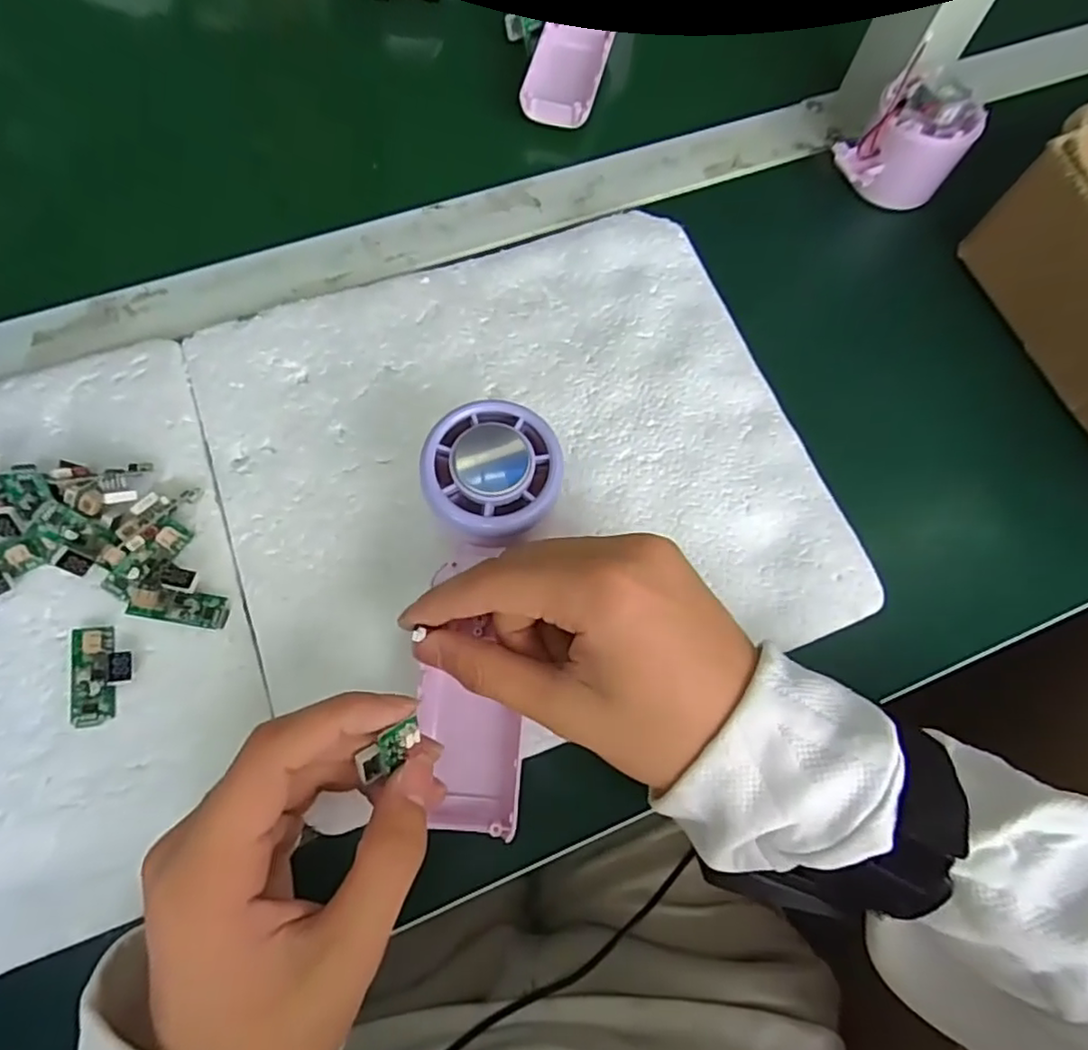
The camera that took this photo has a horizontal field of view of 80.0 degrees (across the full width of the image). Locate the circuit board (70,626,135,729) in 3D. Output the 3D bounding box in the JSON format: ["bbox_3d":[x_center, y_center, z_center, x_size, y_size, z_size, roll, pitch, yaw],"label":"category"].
[{"bbox_3d":[-0.178,0.060,0.262,0.022,0.011,0.040,-7,71,-5],"label":"circuit board"}]

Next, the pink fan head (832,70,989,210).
[{"bbox_3d":[0.204,-0.214,0.371,0.064,0.055,0.051,-27,74,-12],"label":"pink fan head"}]

